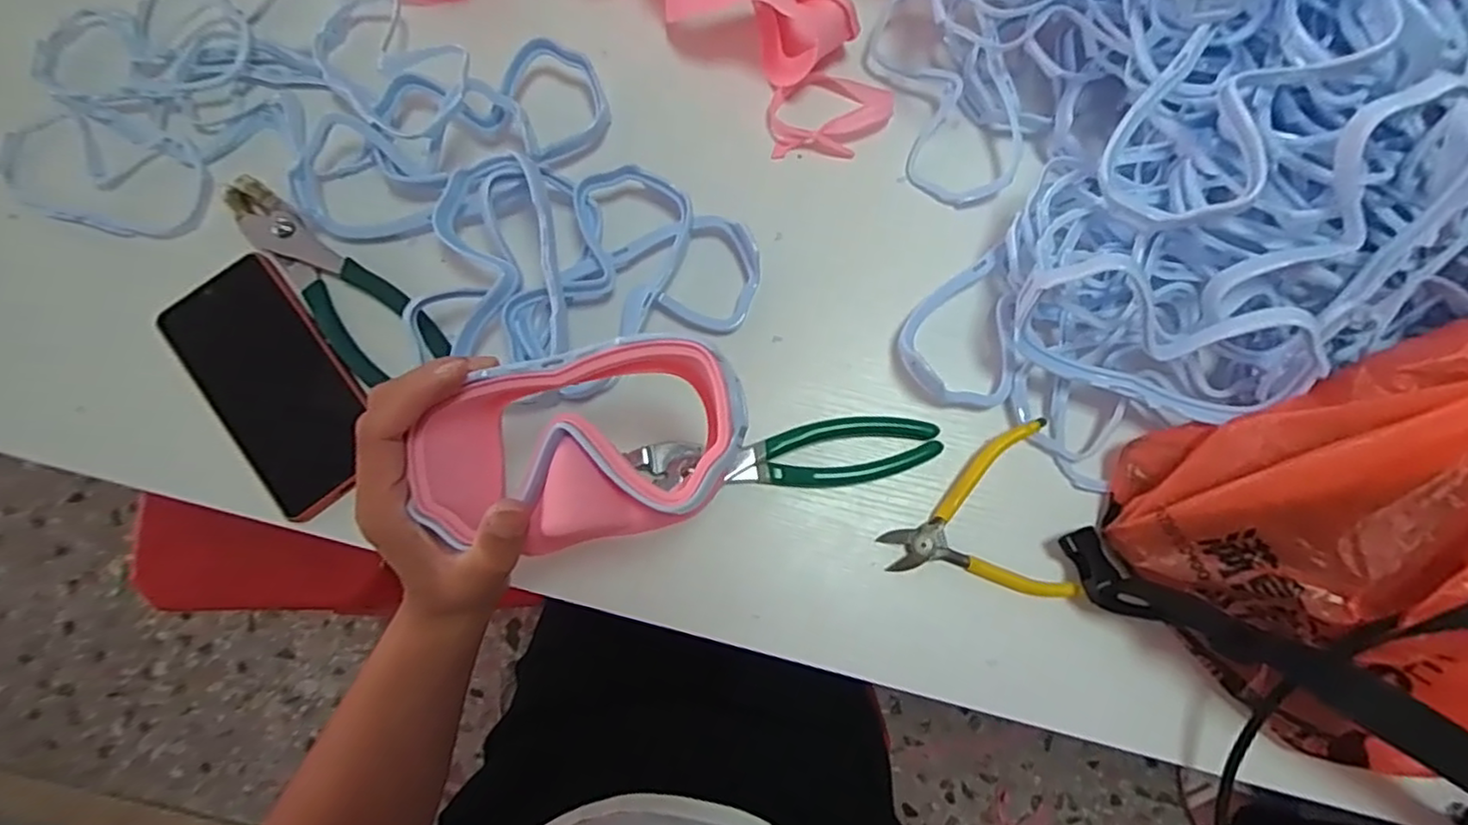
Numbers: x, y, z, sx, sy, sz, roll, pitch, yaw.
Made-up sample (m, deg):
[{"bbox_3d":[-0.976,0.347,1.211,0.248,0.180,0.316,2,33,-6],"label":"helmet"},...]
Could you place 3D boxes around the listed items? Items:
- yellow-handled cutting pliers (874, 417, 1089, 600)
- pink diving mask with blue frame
[{"bbox_3d":[0.142,0.061,0.404,0.104,0.016,0.102,-5,80,-1],"label":"yellow-handled cutting pliers"},{"bbox_3d":[-0.067,0.018,0.300,0.142,0.062,0.080,-11,80,-2],"label":"pink diving mask with blue frame"}]

